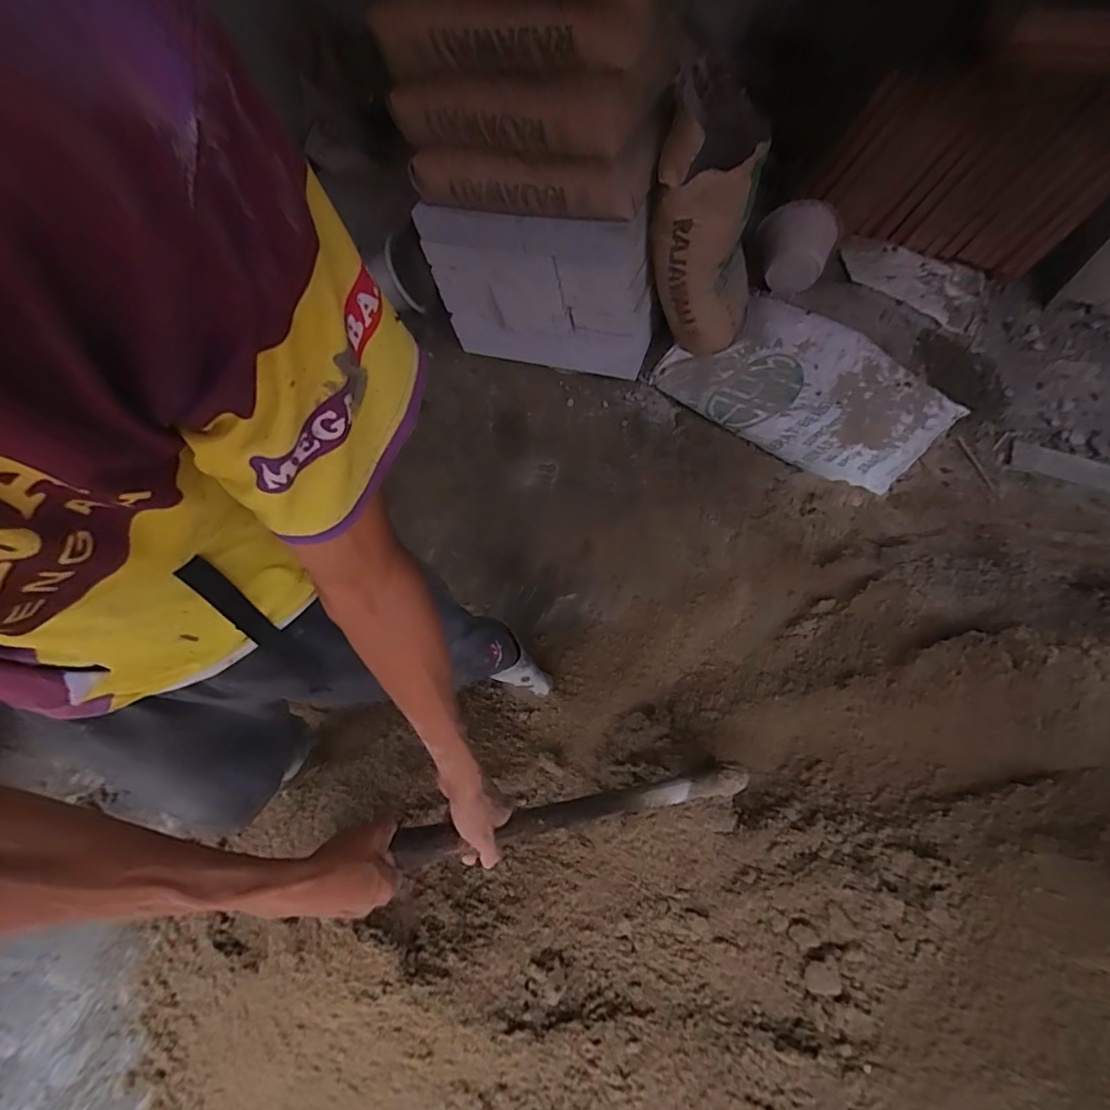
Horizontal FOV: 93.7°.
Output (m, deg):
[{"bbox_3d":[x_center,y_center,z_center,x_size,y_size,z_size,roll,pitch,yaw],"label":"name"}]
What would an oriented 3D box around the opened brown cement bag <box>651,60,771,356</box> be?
[{"bbox_3d":[0.406,-0.804,1.317,0.309,0.631,0.188,-36,52,-13],"label":"opened brown cement bag"}]

